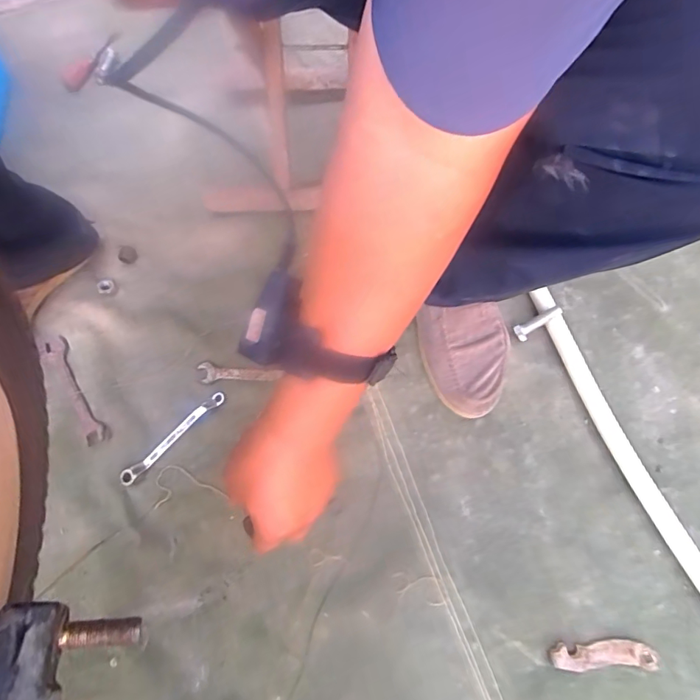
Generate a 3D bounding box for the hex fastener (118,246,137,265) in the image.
[{"bbox_3d":[-0.298,-0.128,0.634,0.024,0.004,0.028,-23,69,-7],"label":"hex fastener"}]

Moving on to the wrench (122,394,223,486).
[{"bbox_3d":[-0.201,0.098,0.539,0.015,0.008,0.139,42,75,16],"label":"wrench"}]

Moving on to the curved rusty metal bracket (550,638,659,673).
[{"bbox_3d":[0.237,0.286,0.444,0.094,0.015,0.023,-2,68,2],"label":"curved rusty metal bracket"}]

